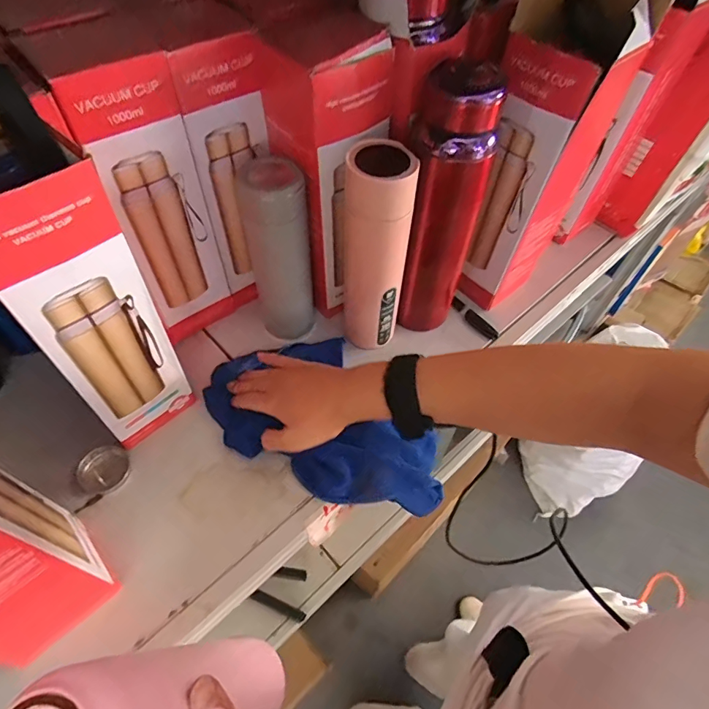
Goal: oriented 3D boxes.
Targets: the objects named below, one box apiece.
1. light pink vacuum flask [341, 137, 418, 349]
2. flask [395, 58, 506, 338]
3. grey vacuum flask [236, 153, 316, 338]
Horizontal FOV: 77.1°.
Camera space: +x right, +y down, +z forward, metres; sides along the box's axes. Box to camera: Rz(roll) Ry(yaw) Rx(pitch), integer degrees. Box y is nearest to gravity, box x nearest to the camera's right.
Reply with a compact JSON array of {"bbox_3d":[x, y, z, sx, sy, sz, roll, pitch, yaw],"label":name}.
[{"bbox_3d":[0.020,-0.101,0.471,0.063,0.228,0.056,6,55,3],"label":"light pink vacuum flask"},{"bbox_3d":[0.088,-0.133,0.469,0.070,0.297,0.068,16,56,9],"label":"flask"},{"bbox_3d":[-0.084,-0.120,0.502,0.067,0.208,0.082,-5,55,-5],"label":"grey vacuum flask"}]

